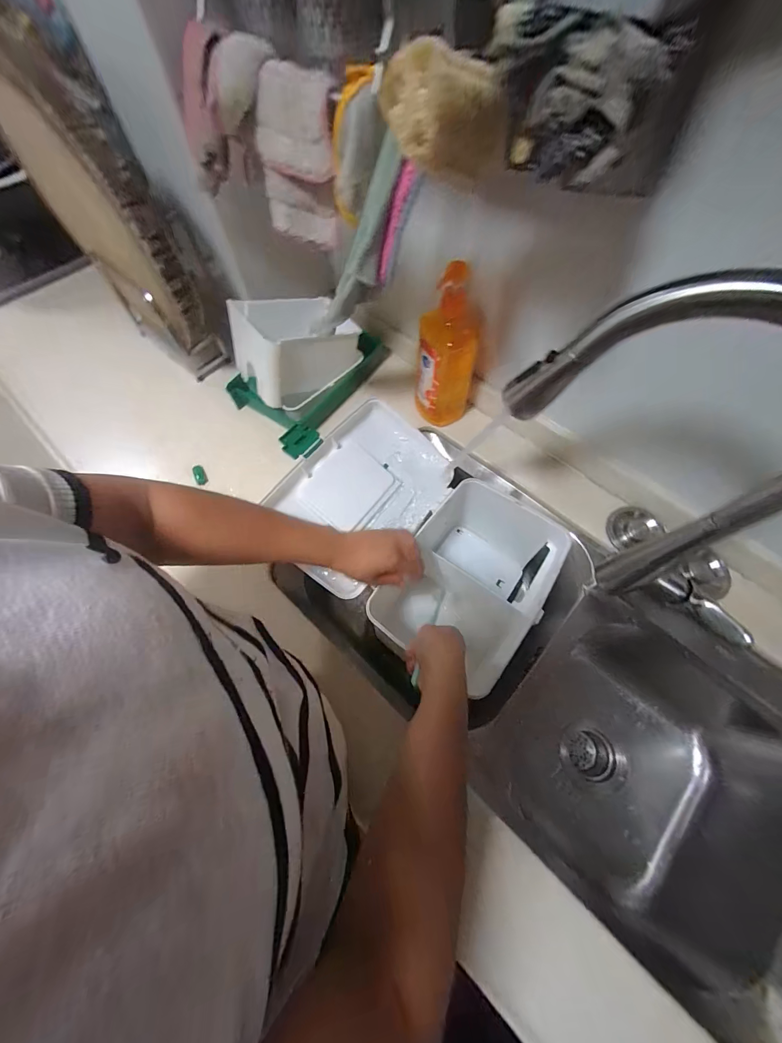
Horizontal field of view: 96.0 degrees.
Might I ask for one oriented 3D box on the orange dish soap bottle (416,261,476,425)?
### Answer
[{"bbox_3d":[0.087,-0.257,0.556,0.088,0.245,0.060,14,66,8],"label":"orange dish soap bottle"}]

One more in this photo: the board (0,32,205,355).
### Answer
[{"bbox_3d":[-0.441,-0.453,0.542,0.360,0.344,0.041,39,72,18],"label":"board"}]

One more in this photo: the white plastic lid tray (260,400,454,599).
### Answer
[{"bbox_3d":[-0.044,-0.047,0.569,0.203,0.036,0.295,41,74,-1],"label":"white plastic lid tray"}]

